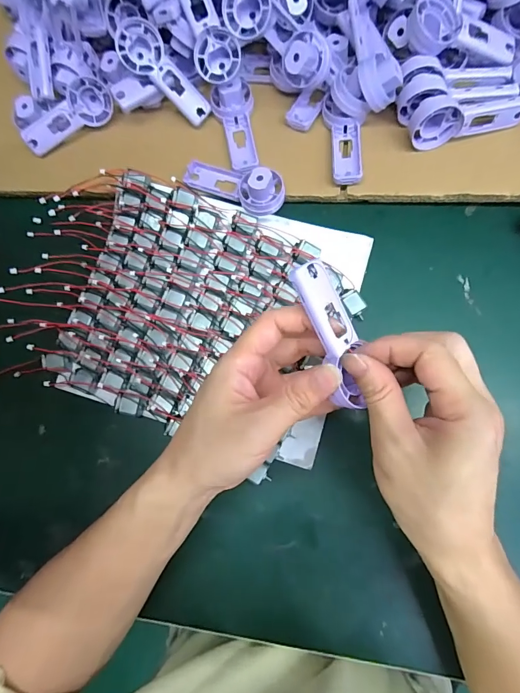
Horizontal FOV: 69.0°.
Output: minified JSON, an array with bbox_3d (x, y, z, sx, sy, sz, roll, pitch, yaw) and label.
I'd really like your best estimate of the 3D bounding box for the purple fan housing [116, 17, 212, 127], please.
[{"bbox_3d":[-0.087,-0.246,0.345,0.095,0.020,0.036,44,89,-15],"label":"purple fan housing"}]

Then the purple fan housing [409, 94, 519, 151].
[{"bbox_3d":[0.173,-0.191,0.315,0.094,0.036,0.022,-4,55,6],"label":"purple fan housing"}]

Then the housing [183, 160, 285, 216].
[{"bbox_3d":[-0.025,-0.145,0.334,0.094,0.026,0.034,20,83,10],"label":"housing"}]

